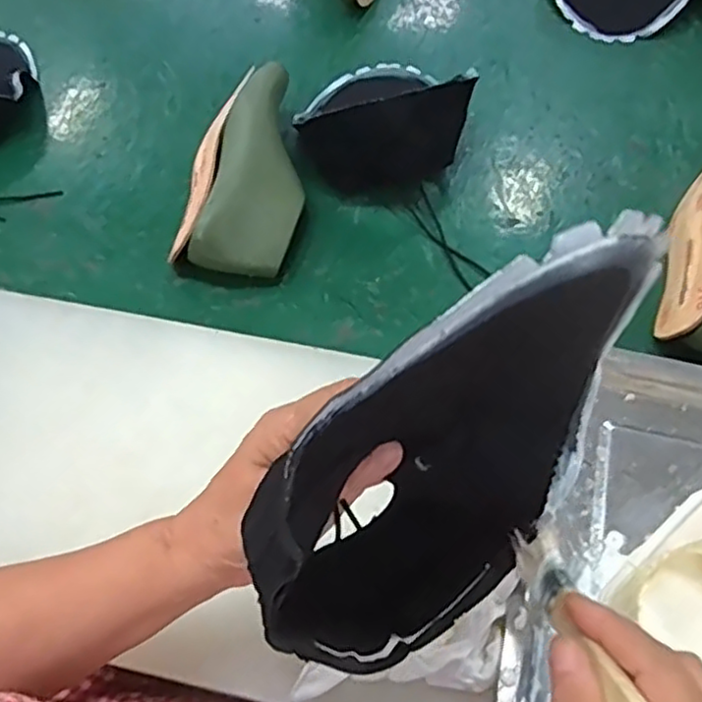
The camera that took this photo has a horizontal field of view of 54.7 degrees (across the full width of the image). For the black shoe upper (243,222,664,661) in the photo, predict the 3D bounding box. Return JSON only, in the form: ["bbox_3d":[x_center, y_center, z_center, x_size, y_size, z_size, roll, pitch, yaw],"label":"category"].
[{"bbox_3d":[0.043,0.048,0.273,0.180,0.210,0.070,-37,66,-18],"label":"black shoe upper"}]

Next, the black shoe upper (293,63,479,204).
[{"bbox_3d":[0.020,-0.254,0.683,0.163,0.094,0.184,-17,62,-9],"label":"black shoe upper"}]

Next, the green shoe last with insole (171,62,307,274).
[{"bbox_3d":[-0.101,-0.168,0.645,0.105,0.077,0.217,1,60,1],"label":"green shoe last with insole"}]

